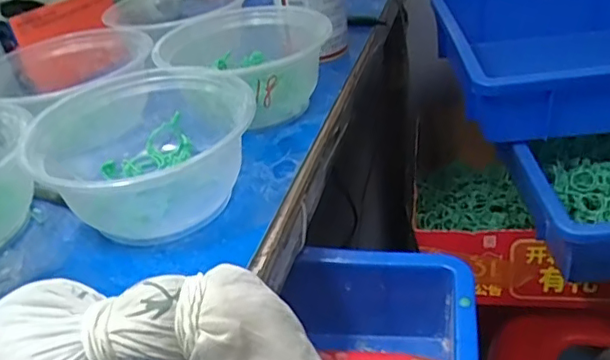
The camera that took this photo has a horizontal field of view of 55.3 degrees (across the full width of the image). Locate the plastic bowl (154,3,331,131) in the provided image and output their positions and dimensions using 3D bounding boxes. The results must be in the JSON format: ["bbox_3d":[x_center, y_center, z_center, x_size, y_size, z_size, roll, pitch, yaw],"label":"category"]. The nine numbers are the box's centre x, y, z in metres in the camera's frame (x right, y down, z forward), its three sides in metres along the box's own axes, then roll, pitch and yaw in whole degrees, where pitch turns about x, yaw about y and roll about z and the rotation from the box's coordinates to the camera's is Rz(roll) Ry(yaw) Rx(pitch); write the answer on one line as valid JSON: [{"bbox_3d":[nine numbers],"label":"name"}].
[{"bbox_3d":[-0.048,-0.095,0.472,0.143,0.065,0.139,-5,33,3],"label":"plastic bowl"}]

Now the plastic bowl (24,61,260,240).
[{"bbox_3d":[-0.105,-0.020,0.372,0.125,0.063,0.116,-5,33,3],"label":"plastic bowl"}]

